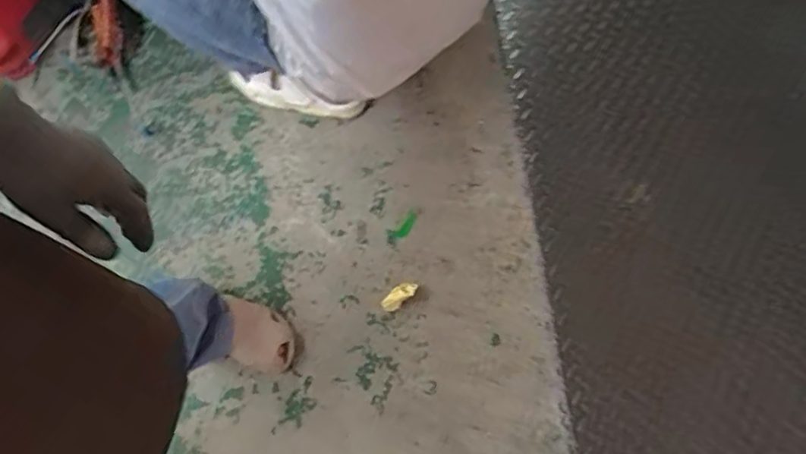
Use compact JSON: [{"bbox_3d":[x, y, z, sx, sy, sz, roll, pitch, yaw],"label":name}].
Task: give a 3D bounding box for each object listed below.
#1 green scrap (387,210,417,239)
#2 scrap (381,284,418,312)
[{"bbox_3d":[0.001,0.000,1.126,0.069,0.006,0.030,-44,78,5],"label":"green scrap"},{"bbox_3d":[-0.007,0.128,1.076,0.071,0.023,0.031,-40,78,-11],"label":"scrap"}]

